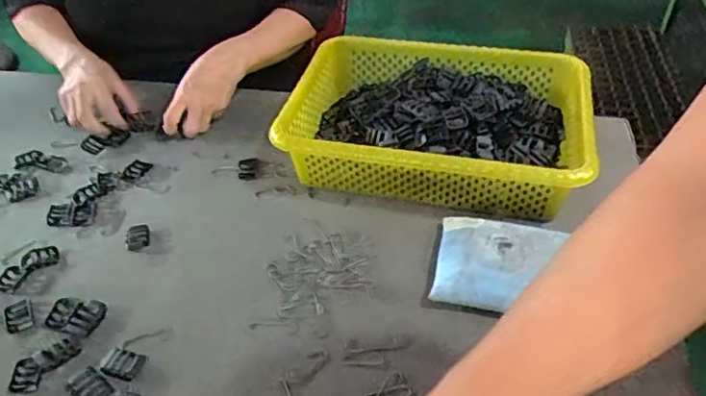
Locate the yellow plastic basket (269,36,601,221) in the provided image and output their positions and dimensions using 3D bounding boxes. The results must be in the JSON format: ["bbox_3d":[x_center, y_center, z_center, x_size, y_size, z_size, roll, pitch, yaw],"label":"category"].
[{"bbox_3d":[0.100,-0.094,0.710,0.351,0.087,0.249,9,44,11],"label":"yellow plastic basket"}]

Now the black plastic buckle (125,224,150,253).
[{"bbox_3d":[-0.241,0.044,0.638,0.026,0.008,0.037,-12,44,-11],"label":"black plastic buckle"}]

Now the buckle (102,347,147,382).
[{"bbox_3d":[-0.211,0.151,0.520,0.040,0.004,0.026,16,46,18],"label":"buckle"}]

